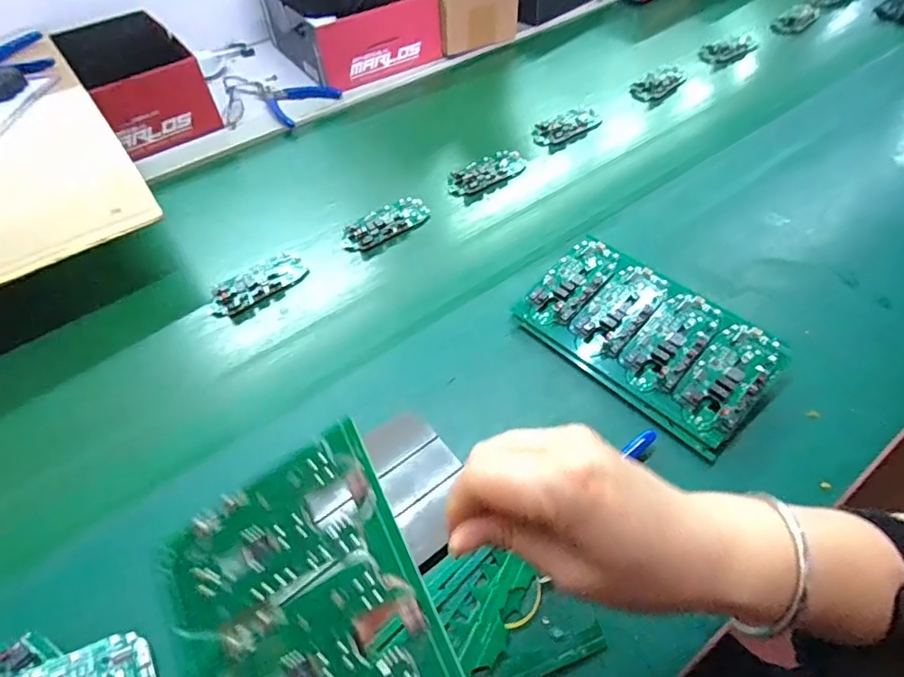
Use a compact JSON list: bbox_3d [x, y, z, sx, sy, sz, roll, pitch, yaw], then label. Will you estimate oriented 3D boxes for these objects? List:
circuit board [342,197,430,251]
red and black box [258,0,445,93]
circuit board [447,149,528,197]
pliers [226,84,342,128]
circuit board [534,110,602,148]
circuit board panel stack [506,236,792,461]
[{"bbox_3d":[-0.071,-0.123,0.578,0.049,0.009,0.098,37,61,28],"label":"circuit board"},{"bbox_3d":[-0.160,-0.490,0.823,0.188,0.093,0.258,-27,55,-18],"label":"red and black box"},{"bbox_3d":[0.040,-0.196,0.626,0.097,0.013,0.046,-35,57,-23],"label":"circuit board"},{"bbox_3d":[-0.246,-0.347,0.762,0.156,0.016,0.094,28,57,23],"label":"pliers"},{"bbox_3d":[0.144,-0.271,0.687,0.099,0.012,0.049,-29,55,-19],"label":"circuit board"},{"bbox_3d":[0.156,-0.004,0.444,0.108,0.030,0.190,-38,59,-25],"label":"circuit board panel stack"}]

